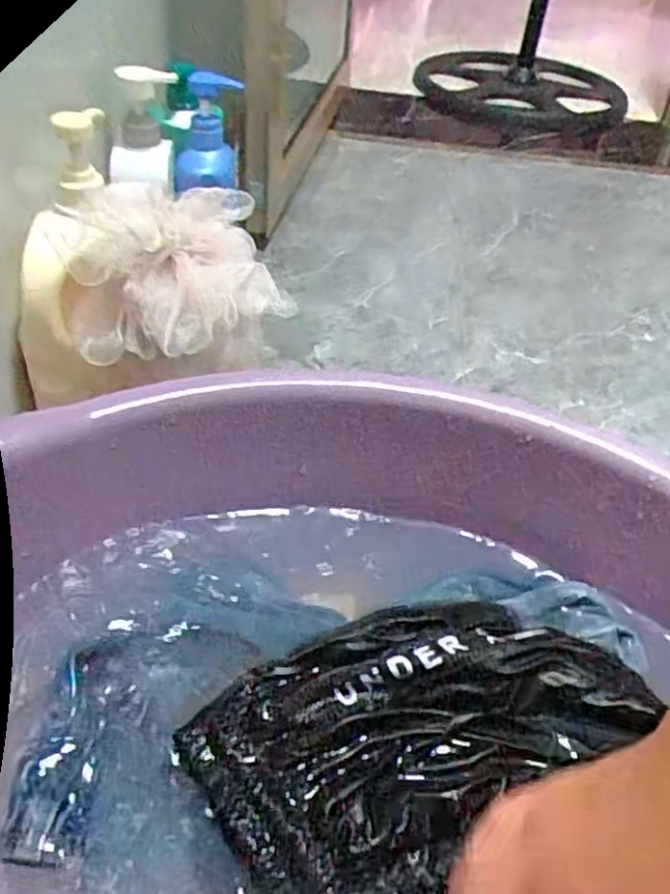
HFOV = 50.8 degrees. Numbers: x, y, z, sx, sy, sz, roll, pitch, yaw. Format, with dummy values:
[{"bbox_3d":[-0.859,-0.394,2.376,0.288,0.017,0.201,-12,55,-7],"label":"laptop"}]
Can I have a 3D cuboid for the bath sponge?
[{"bbox_3d":[-0.131,-0.136,0.563,0.170,0.100,0.195,-10,44,-15],"label":"bath sponge"}]

